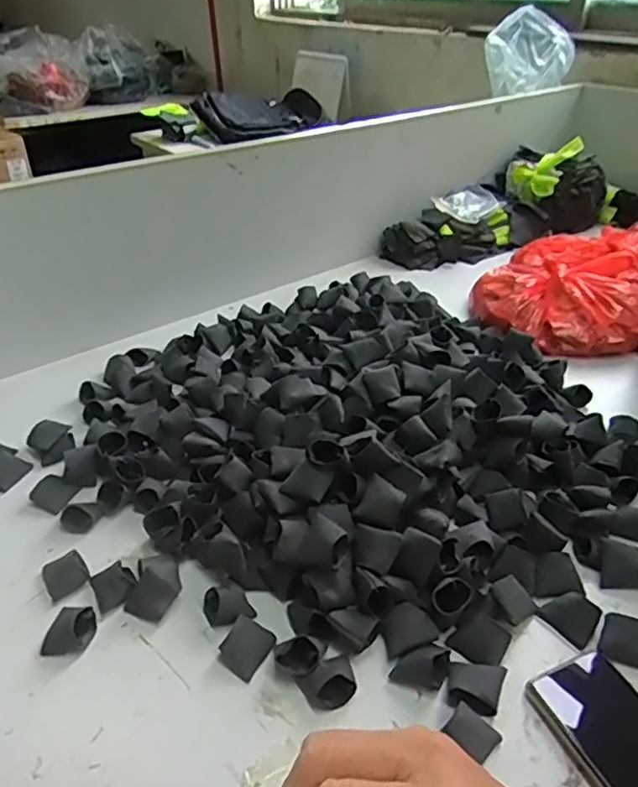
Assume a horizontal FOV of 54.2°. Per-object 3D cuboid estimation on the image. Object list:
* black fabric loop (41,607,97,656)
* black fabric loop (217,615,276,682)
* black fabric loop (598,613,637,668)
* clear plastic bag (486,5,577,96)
[{"bbox_3d":[-0.207,0.194,0.519,0.038,0.017,0.044,1,35,2],"label":"black fabric loop"},{"bbox_3d":[-0.058,0.204,0.505,0.033,0.017,0.043,18,39,24],"label":"black fabric loop"},{"bbox_3d":[0.251,0.202,0.504,0.042,0.027,0.030,17,38,23],"label":"black fabric loop"},{"bbox_3d":[0.414,-0.678,1.239,0.166,0.149,0.114,15,37,21],"label":"clear plastic bag"}]

